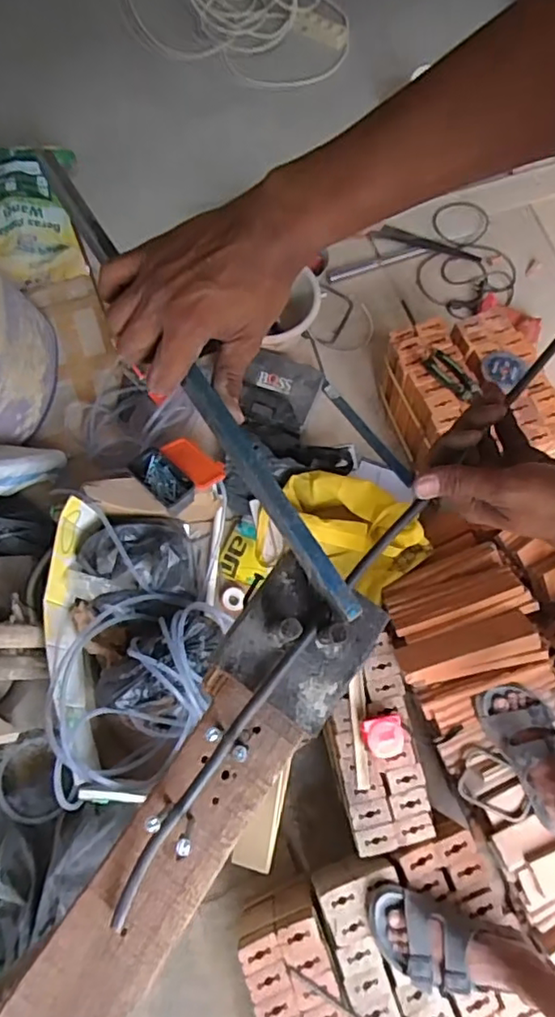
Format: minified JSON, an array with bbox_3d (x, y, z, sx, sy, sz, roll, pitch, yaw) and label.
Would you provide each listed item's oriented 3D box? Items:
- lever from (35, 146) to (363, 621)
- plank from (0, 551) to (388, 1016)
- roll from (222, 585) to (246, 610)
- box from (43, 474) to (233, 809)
[{"bbox_3d":[-0.057,-0.088,0.378,0.017,0.021,0.367,-32,80,-12],"label":"lever"},{"bbox_3d":[-0.250,0.461,0.228,0.077,0.038,0.956,32,73,10],"label":"plank"},{"bbox_3d":[-0.098,0.200,1.316,0.050,0.021,0.053,0,71,-1],"label":"roll"},{"bbox_3d":[-0.261,0.246,1.176,0.327,0.228,0.549,-8,71,-4],"label":"box"}]

